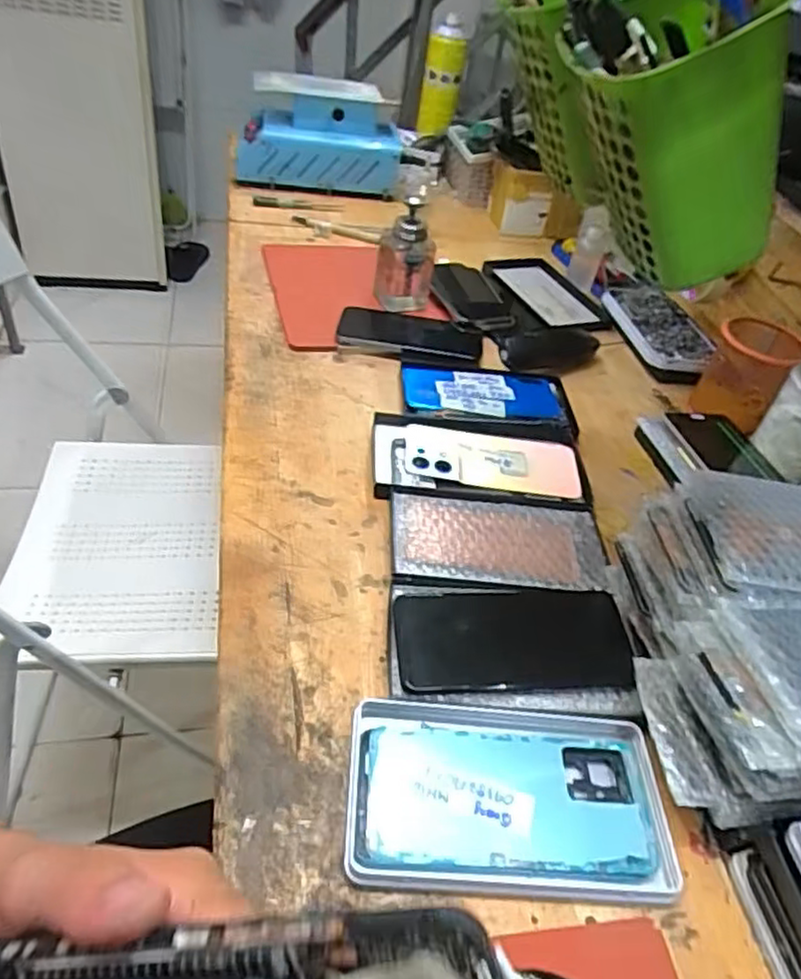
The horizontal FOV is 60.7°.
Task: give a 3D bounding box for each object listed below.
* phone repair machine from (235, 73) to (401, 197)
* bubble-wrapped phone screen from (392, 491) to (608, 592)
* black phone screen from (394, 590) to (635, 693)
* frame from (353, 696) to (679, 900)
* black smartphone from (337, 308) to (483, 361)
[{"bbox_3d":[-0.126,-0.540,1.059,0.247,0.153,0.108,1,43,-10],"label":"phone repair machine"},{"bbox_3d":[0.079,0.038,0.543,0.168,0.007,0.096,4,43,-3],"label":"bubble-wrapped phone screen"},{"bbox_3d":[0.078,0.101,0.472,0.161,0.009,0.078,0,44,-7],"label":"black phone screen"},{"bbox_3d":[0.063,0.179,0.399,0.184,0.011,0.105,4,43,-2],"label":"frame"},{"bbox_3d":[0.012,-0.176,0.760,0.156,0.012,0.083,8,43,2],"label":"black smartphone"}]

